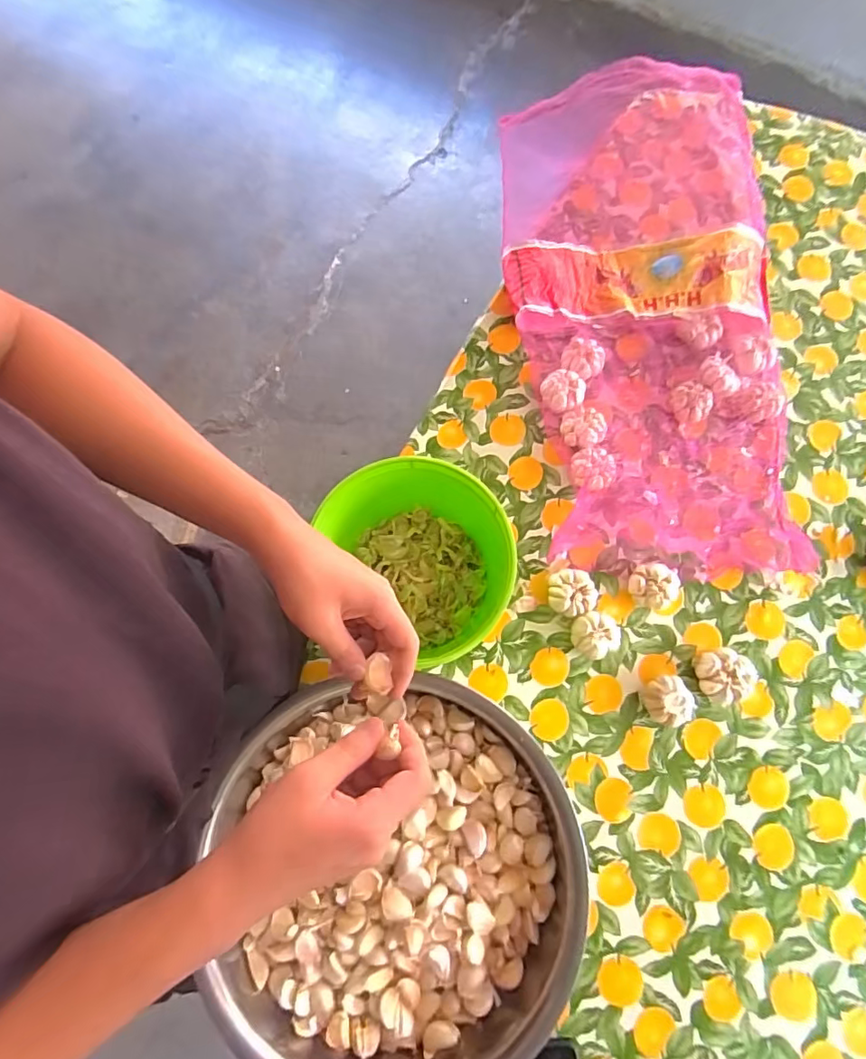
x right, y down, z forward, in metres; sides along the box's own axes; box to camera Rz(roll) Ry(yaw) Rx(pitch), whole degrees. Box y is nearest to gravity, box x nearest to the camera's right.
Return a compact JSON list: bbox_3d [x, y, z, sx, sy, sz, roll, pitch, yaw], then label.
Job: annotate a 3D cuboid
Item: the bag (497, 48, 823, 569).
[{"bbox_3d":[0.297,-0.334,0.753,0.382,0.062,0.785,1,77,1],"label":"bag"}]

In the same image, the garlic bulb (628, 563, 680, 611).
[{"bbox_3d":[0.278,0.073,0.666,0.061,0.036,0.056,-1,77,0],"label":"garlic bulb"}]

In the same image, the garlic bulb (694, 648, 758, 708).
[{"bbox_3d":[0.350,0.177,0.638,0.061,0.033,0.063,0,77,0],"label":"garlic bulb"}]

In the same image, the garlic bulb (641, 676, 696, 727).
[{"bbox_3d":[0.281,0.205,0.634,0.056,0.035,0.056,1,77,0],"label":"garlic bulb"}]

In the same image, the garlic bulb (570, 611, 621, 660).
[{"bbox_3d":[0.200,0.129,0.652,0.056,0.038,0.053,0,77,0],"label":"garlic bulb"}]

